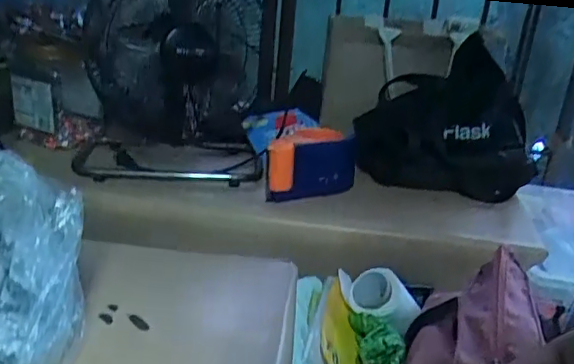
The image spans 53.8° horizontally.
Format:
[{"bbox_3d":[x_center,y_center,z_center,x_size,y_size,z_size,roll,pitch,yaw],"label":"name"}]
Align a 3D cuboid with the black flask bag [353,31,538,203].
[{"bbox_3d":[0.256,-0.104,0.907,0.293,0.206,0.135,4,23,-3],"label":"black flask bag"}]

